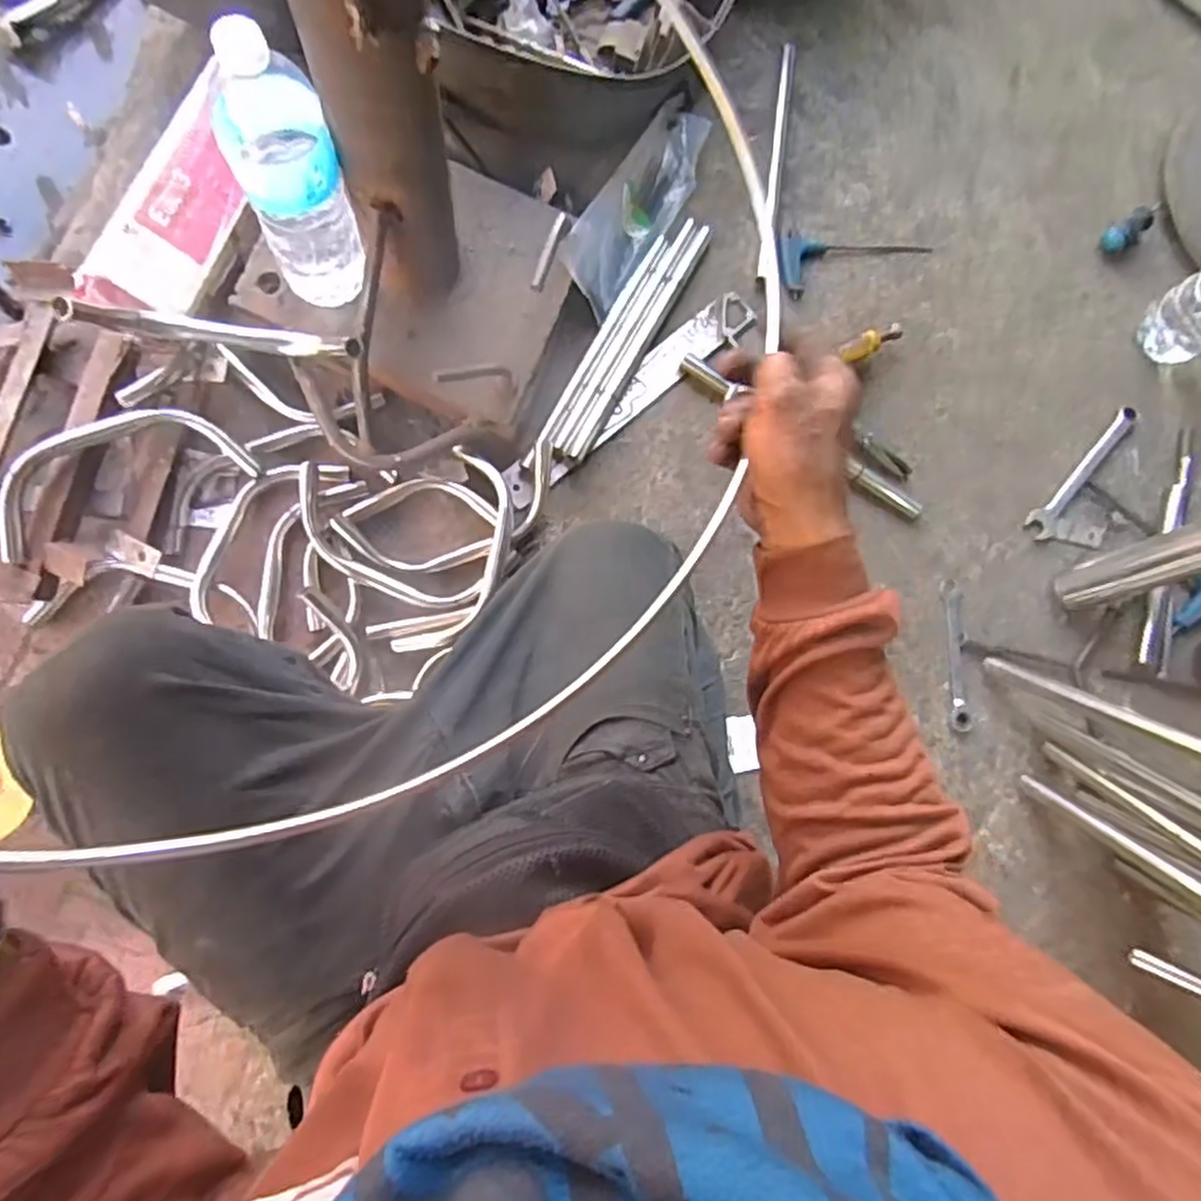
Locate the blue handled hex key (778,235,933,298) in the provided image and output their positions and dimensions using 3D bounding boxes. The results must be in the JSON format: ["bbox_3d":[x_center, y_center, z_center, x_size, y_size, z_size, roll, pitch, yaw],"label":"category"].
[{"bbox_3d":[0.296,-0.409,0.846,0.197,0.023,0.066,-18,84,-7],"label":"blue handled hex key"}]

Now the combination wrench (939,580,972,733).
[{"bbox_3d":[0.393,0.060,0.798,0.027,0.010,0.164,-2,82,-5],"label":"combination wrench"}]

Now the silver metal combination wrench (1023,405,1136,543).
[{"bbox_3d":[0.558,-0.150,0.836,0.031,0.009,0.198,41,81,2],"label":"silver metal combination wrench"}]

